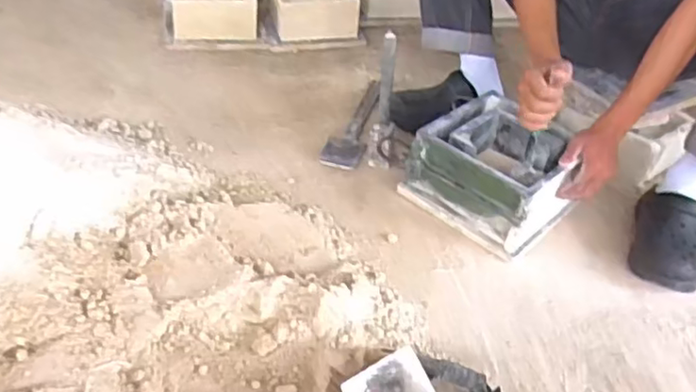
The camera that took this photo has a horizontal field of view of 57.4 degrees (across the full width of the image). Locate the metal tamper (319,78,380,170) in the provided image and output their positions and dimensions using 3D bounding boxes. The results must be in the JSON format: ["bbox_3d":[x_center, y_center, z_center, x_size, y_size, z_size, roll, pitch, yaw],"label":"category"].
[{"bbox_3d":[0.016,-0.152,1.318,0.079,0.025,0.294,14,42,7],"label":"metal tamper"}]

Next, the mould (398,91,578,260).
[{"bbox_3d":[0.264,-0.038,1.132,0.237,0.152,0.243,-30,54,-34],"label":"mould"}]

